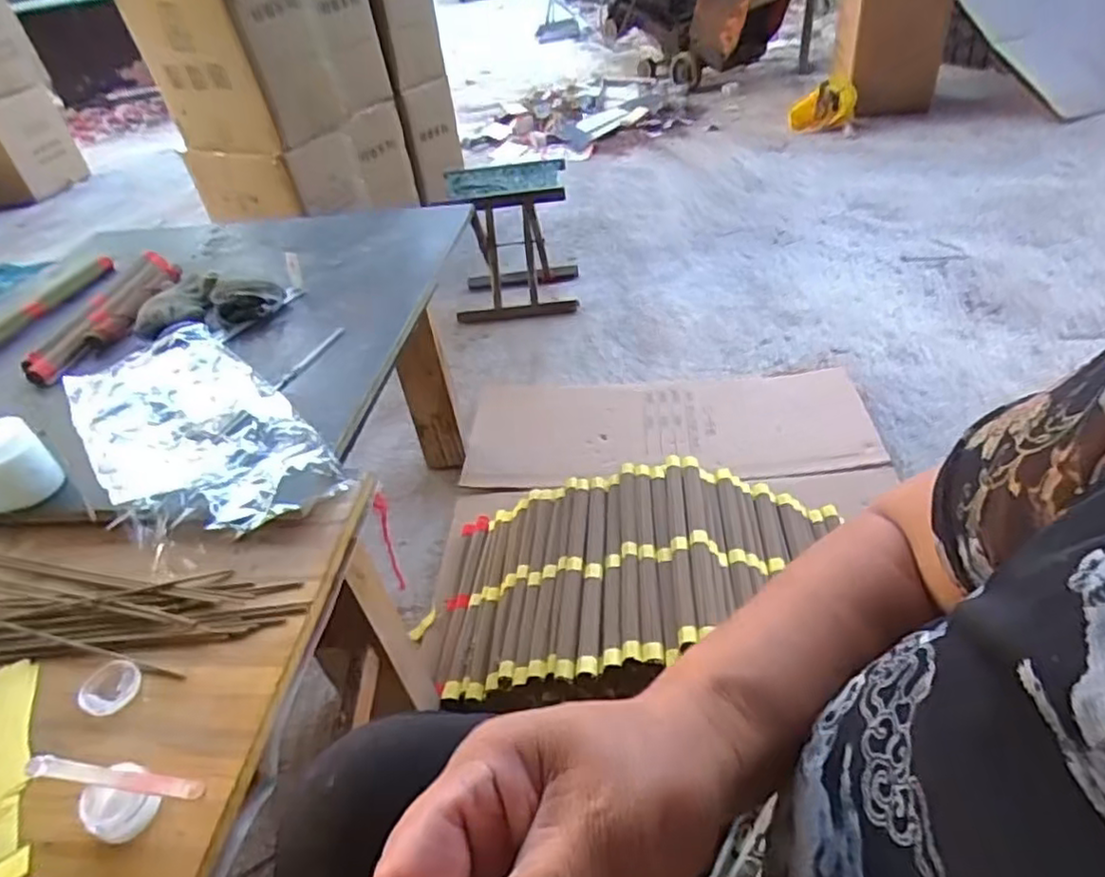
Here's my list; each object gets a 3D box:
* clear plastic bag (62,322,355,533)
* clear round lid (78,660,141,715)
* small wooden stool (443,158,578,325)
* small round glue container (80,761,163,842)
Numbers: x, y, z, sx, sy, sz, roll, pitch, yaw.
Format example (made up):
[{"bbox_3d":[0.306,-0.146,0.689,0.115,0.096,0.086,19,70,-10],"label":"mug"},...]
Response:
[{"bbox_3d":[-0.364,-0.013,0.674,0.168,0.033,0.384,-32,44,-26],"label":"clear plastic bag"},{"bbox_3d":[-0.307,0.172,0.468,0.038,0.008,0.038,-6,38,5],"label":"clear round lid"},{"bbox_3d":[-0.101,-0.492,1.701,0.314,0.317,0.251,-10,38,-1],"label":"small wooden stool"},{"bbox_3d":[-0.252,0.214,0.393,0.039,0.024,0.037,-6,38,5],"label":"small round glue container"}]

